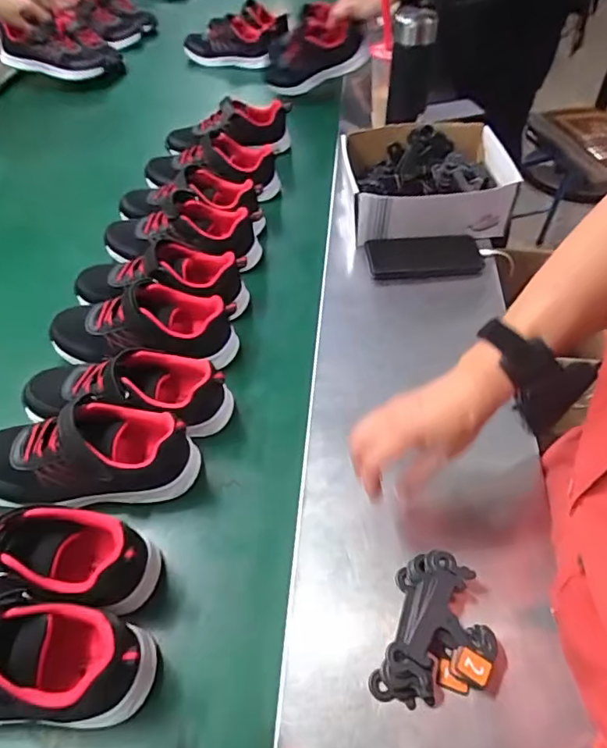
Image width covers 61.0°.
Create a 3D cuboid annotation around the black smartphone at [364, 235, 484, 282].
[{"bbox_3d":[0.171,-0.165,0.727,0.159,0.012,0.083,-2,52,0],"label":"black smartphone"}]

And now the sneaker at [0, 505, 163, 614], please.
[{"bbox_3d":[-0.244,0.151,0.464,0.211,0.096,0.095,5,53,5],"label":"sneaker"}]

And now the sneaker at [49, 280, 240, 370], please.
[{"bbox_3d":[-0.200,-0.067,0.634,0.235,0.072,0.101,1,52,2],"label":"sneaker"}]

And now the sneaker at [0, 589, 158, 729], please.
[{"bbox_3d":[-0.237,0.226,0.410,0.223,0.097,0.093,-1,52,1],"label":"sneaker"}]

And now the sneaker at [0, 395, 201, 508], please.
[{"bbox_3d":[-0.226,0.081,0.520,0.229,0.087,0.082,-5,52,-2],"label":"sneaker"}]

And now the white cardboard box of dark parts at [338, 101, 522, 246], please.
[{"bbox_3d":[0.185,-0.299,0.785,0.238,0.079,0.211,-4,52,-1],"label":"white cardboard box of dark parts"}]

